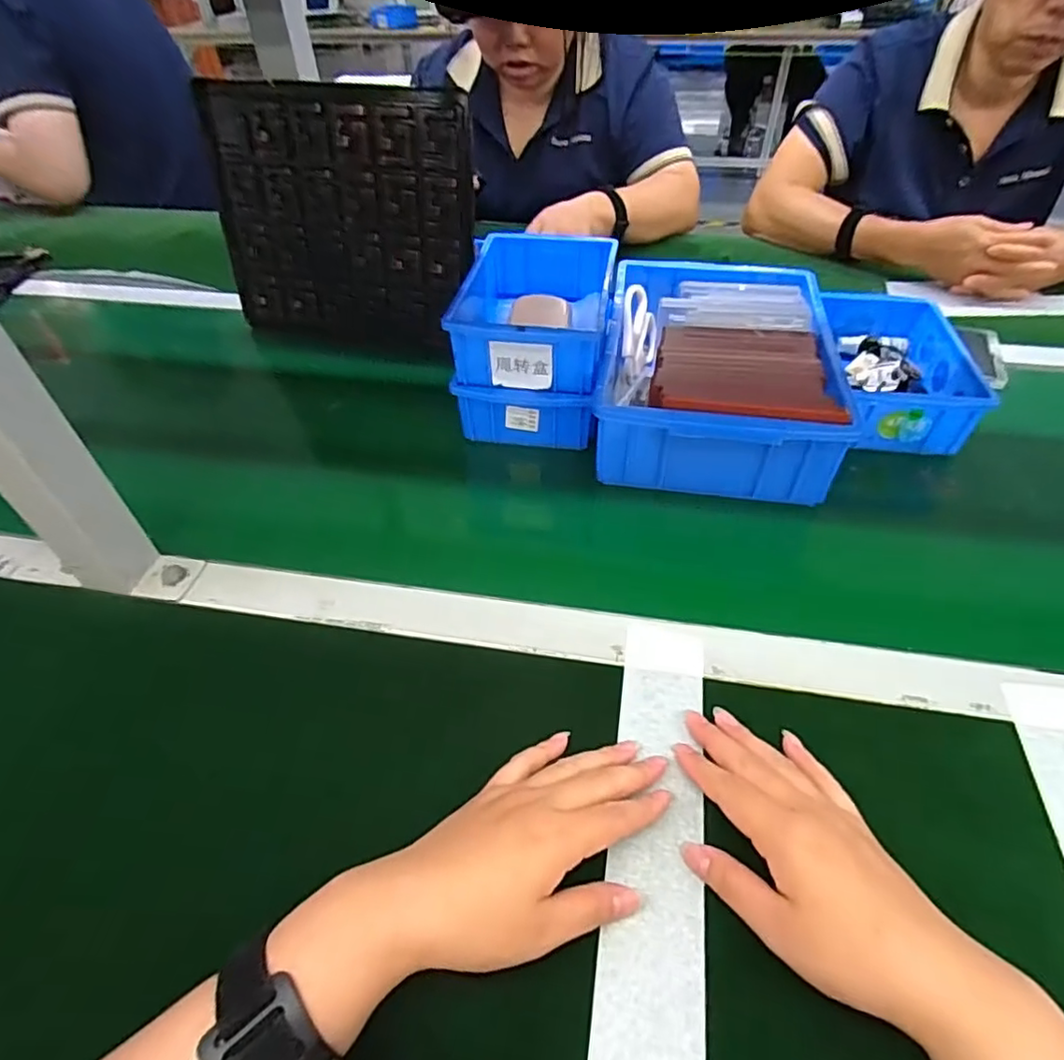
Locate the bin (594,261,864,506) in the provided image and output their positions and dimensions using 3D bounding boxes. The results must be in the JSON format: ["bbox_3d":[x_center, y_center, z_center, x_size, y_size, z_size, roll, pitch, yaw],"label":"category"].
[{"bbox_3d":[0.174,-0.161,0.586,0.197,0.079,0.288,6,46,8],"label":"bin"}]

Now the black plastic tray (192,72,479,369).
[{"bbox_3d":[-0.207,-0.345,0.651,0.299,0.220,0.022,9,35,9],"label":"black plastic tray"}]

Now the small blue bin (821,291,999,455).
[{"bbox_3d":[0.361,-0.163,0.604,0.107,0.059,0.203,7,47,9],"label":"small blue bin"}]

